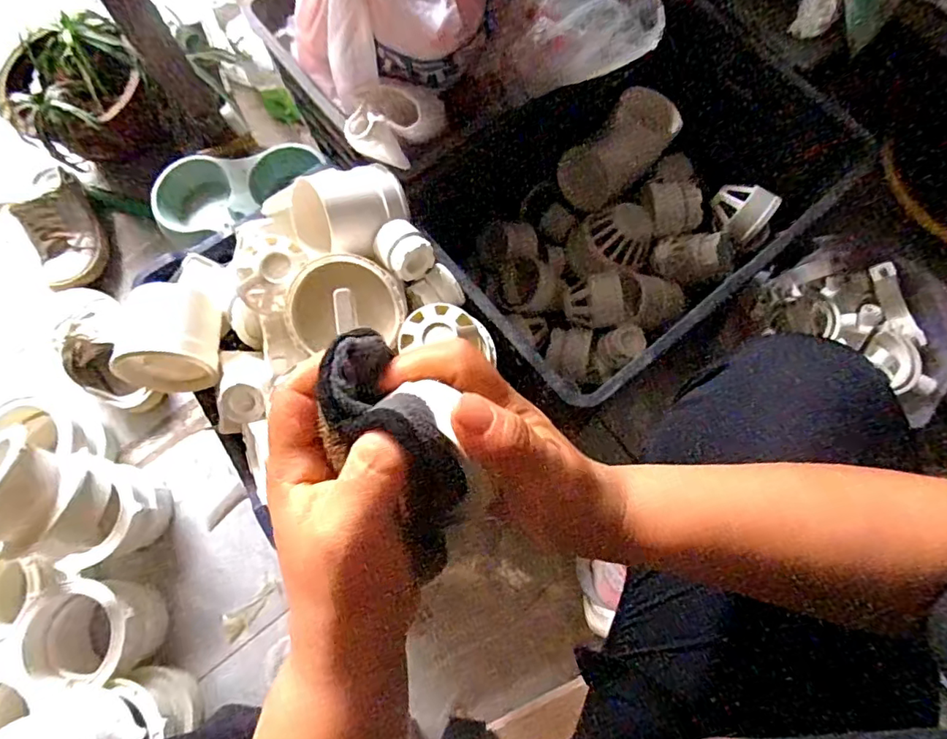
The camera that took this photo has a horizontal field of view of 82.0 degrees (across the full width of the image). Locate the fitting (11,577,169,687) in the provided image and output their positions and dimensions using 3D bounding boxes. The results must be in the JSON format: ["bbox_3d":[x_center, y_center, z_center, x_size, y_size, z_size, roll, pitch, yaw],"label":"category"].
[{"bbox_3d":[-0.496,0.339,0.722,0.134,0.116,0.122,-8,76,-1],"label":"fitting"}]

